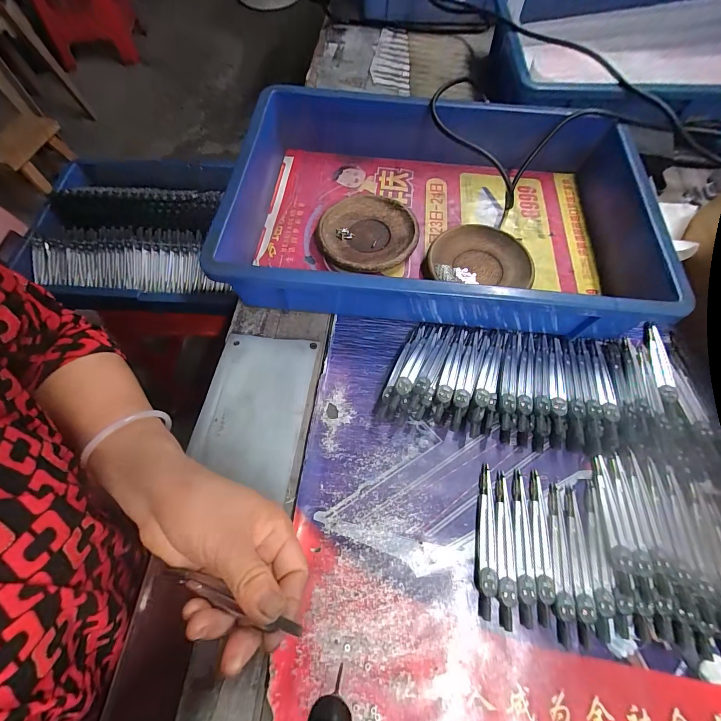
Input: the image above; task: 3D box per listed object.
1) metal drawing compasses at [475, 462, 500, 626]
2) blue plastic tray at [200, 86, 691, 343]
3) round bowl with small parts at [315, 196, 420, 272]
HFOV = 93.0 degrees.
[{"bbox_3d":[0.105,0.145,0.283,0.014,0.008,0.112,8,66,5],"label":"metal drawing compasses"},{"bbox_3d":[0.084,-0.179,0.390,0.422,0.082,0.296,4,66,3],"label":"blue plastic tray"},{"bbox_3d":[0.008,-0.149,0.408,0.109,0.019,0.115,0,66,1],"label":"round bowl with small parts"}]

